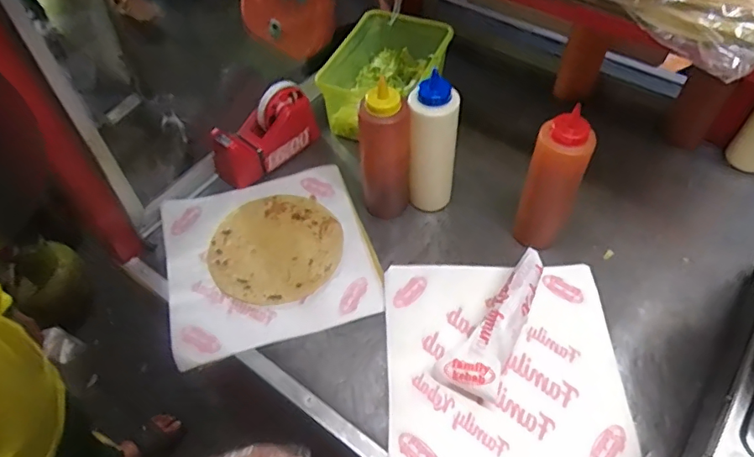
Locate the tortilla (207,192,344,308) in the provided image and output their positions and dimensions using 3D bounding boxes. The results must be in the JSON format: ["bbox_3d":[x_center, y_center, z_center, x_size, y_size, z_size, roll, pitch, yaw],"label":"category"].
[{"bbox_3d":[-0.134,0.022,0.688,0.167,0.009,0.169,-2,52,2],"label":"tortilla"}]

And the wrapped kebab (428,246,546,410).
[{"bbox_3d":[0.143,0.105,0.592,0.065,0.037,0.188,30,60,21],"label":"wrapped kebab"}]

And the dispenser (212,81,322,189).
[{"bbox_3d":[-0.163,-0.140,0.758,0.161,0.085,0.065,-36,61,-23],"label":"dispenser"}]

